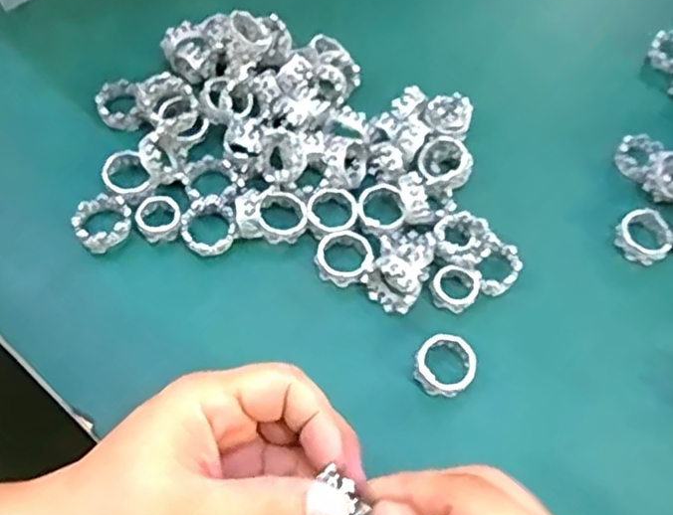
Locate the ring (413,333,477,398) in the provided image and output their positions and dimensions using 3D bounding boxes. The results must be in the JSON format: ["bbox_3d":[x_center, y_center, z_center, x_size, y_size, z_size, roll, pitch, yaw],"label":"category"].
[{"bbox_3d":[0.052,0.051,0.320,0.027,0.014,0.027,2,62,-4],"label":"ring"}]

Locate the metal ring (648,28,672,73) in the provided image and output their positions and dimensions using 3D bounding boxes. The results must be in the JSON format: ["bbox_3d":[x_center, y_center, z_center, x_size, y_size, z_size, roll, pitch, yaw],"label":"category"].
[{"bbox_3d":[0.219,-0.134,0.444,0.027,0.015,0.029,2,62,-4],"label":"metal ring"}]

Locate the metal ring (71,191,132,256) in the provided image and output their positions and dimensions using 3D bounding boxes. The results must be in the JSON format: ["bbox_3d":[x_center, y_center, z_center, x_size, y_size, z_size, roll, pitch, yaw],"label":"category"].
[{"bbox_3d":[-0.118,-0.018,0.344,0.028,0.013,0.027,2,62,-4],"label":"metal ring"}]

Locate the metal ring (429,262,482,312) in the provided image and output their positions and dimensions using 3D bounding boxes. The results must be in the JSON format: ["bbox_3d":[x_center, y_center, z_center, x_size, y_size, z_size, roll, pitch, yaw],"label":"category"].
[{"bbox_3d":[0.060,0.015,0.340,0.022,0.007,0.025,39,65,15],"label":"metal ring"}]

